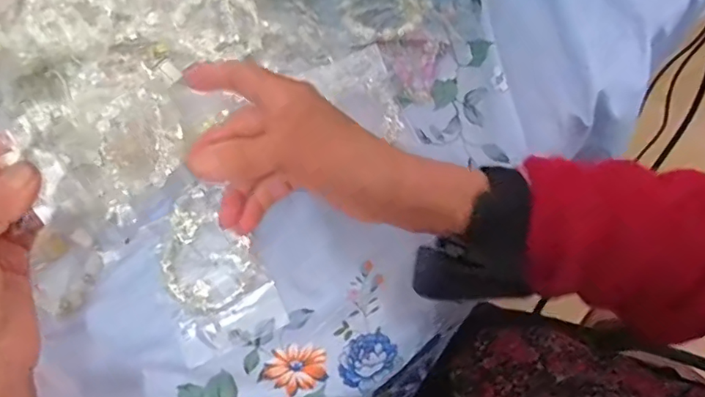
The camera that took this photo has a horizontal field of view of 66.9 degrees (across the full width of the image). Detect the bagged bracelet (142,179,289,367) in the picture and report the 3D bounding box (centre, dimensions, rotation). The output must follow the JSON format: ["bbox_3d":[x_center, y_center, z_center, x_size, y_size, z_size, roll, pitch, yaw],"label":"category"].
[{"bbox_3d":[-0.095,0.045,0.353,0.064,0.009,0.109,-25,74,-7],"label":"bagged bracelet"}]

